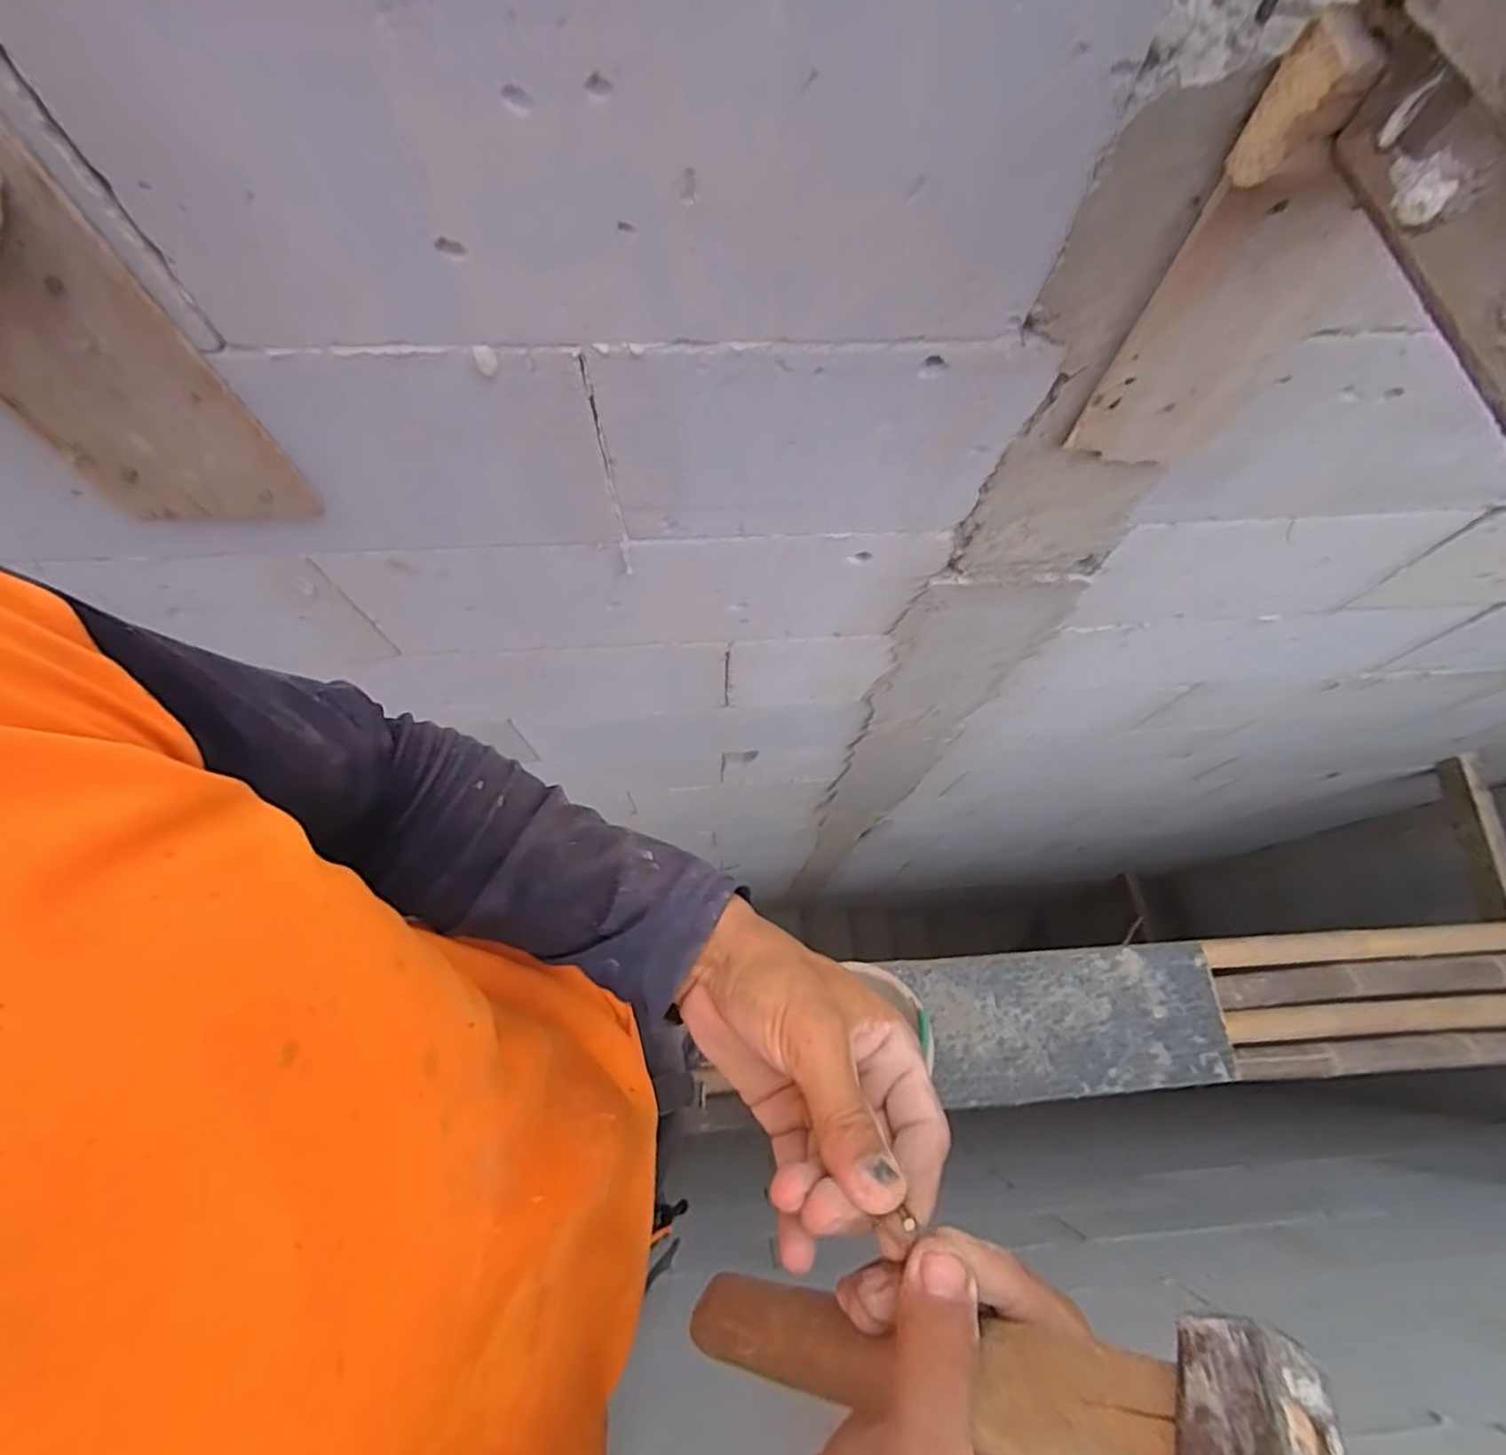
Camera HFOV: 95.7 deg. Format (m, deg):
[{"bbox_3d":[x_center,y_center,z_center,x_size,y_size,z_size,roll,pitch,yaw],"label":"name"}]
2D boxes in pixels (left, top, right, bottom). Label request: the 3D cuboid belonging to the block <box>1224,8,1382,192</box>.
[{"bbox_3d":[0.243,-0.273,0.304,0.022,0.052,0.034,3,69,-1],"label":"block"}]

